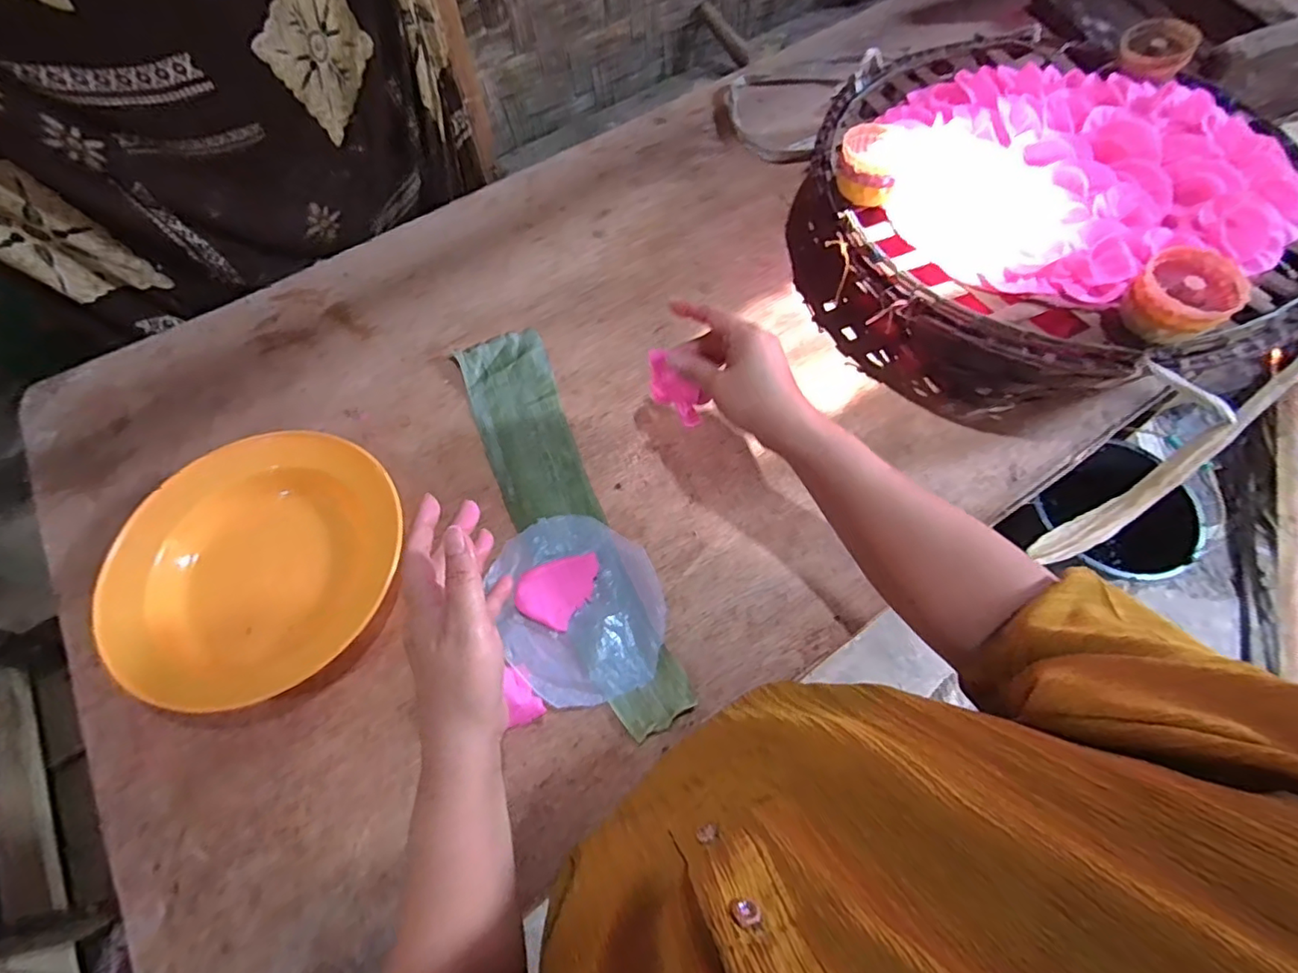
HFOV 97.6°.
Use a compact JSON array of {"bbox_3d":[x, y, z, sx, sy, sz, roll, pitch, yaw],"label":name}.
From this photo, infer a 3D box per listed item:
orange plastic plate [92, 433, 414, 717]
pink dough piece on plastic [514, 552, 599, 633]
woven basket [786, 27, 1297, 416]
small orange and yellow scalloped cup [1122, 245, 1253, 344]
[{"bbox_3d":[-0.307,0.059,0.450,0.196,0.044,0.218,11,65,6],"label":"orange plastic plate"},{"bbox_3d":[-0.072,0.078,0.455,0.051,0.005,0.066,31,68,15],"label":"pink dough piece on plastic"},{"bbox_3d":[0.374,-0.265,0.551,0.435,0.143,0.414,22,66,11],"label":"woven basket"},{"bbox_3d":[0.384,-0.136,0.414,0.058,0.045,0.061,-38,68,-14],"label":"small orange and yellow scalloped cup"}]

